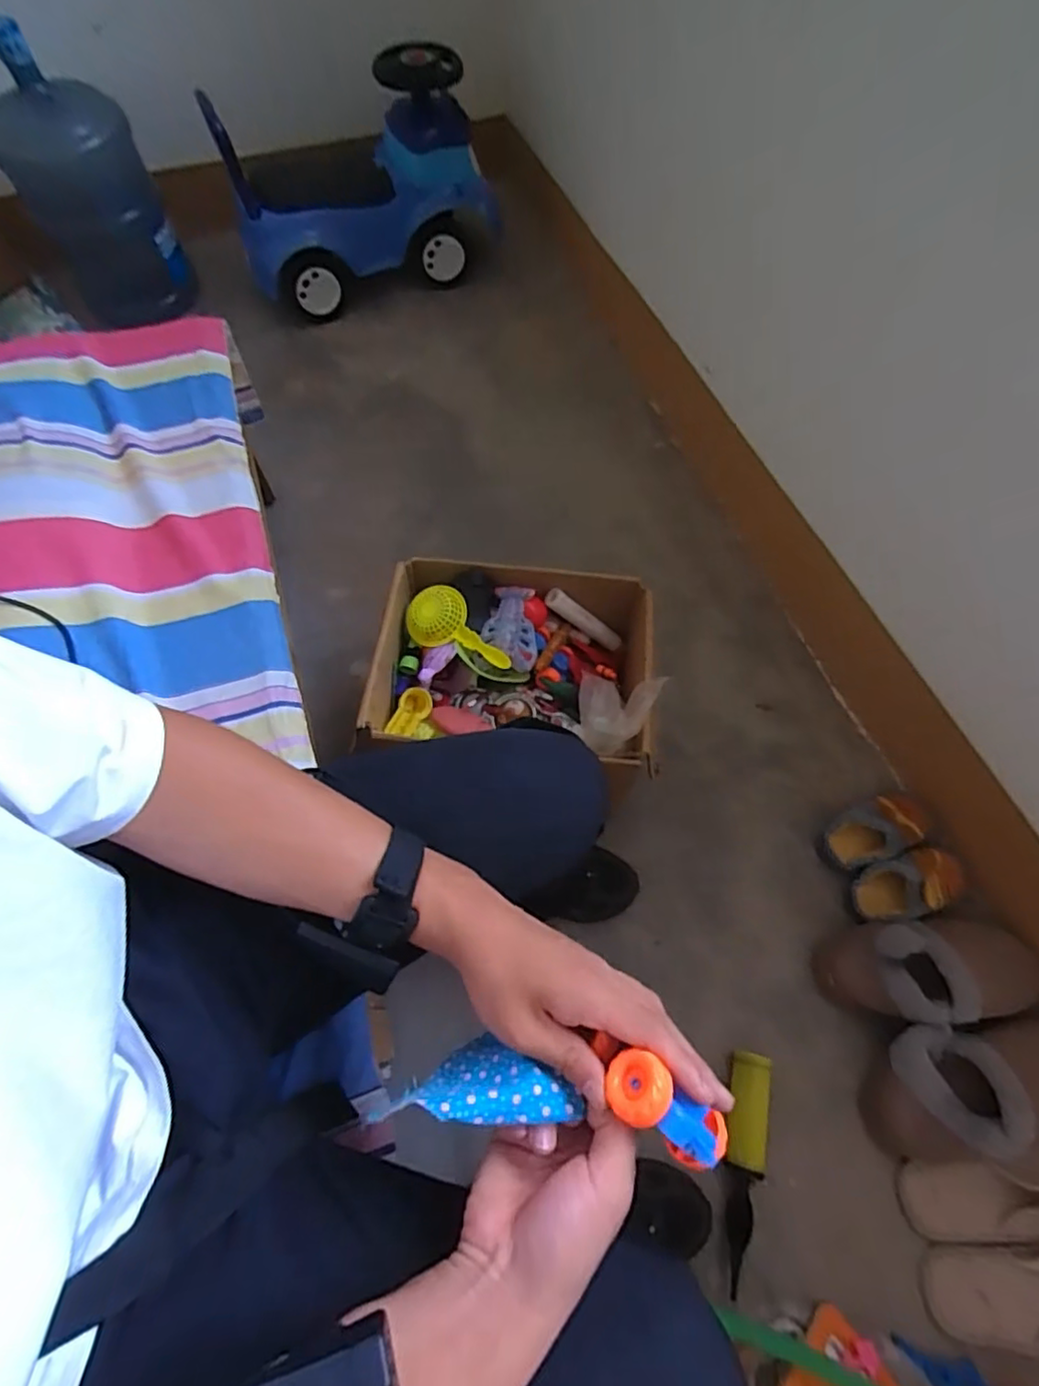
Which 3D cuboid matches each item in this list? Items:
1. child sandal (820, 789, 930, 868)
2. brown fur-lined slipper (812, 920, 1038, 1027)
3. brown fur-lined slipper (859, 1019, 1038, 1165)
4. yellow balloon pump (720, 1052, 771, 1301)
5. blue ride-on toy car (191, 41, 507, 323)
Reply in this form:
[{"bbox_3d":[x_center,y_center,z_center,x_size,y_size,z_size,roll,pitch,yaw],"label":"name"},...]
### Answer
[{"bbox_3d":[0.508,0.200,0.890,0.140,0.074,0.080,-26,67,-13],"label":"child sandal"},{"bbox_3d":[0.536,0.356,0.796,0.282,0.073,0.116,-3,64,-2],"label":"brown fur-lined slipper"},{"bbox_3d":[0.566,0.479,0.746,0.283,0.086,0.141,-1,64,-1],"label":"brown fur-lined slipper"},{"bbox_3d":[0.265,0.560,0.735,0.046,0.046,0.235,13,64,6],"label":"yellow balloon pump"},{"bbox_3d":[-0.351,-1.099,1.358,0.546,0.363,0.209,-25,66,-12],"label":"blue ride-on toy car"}]

